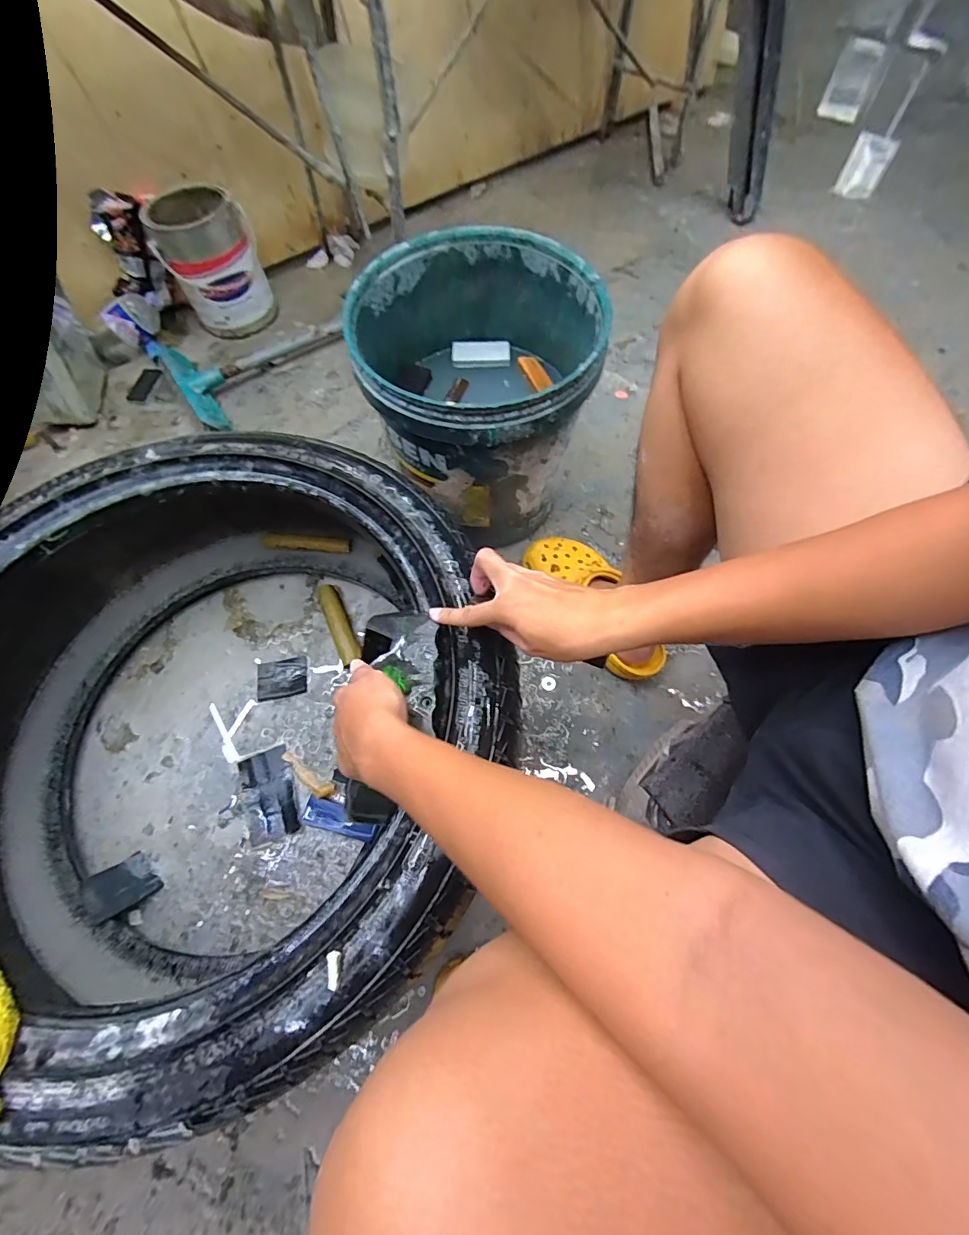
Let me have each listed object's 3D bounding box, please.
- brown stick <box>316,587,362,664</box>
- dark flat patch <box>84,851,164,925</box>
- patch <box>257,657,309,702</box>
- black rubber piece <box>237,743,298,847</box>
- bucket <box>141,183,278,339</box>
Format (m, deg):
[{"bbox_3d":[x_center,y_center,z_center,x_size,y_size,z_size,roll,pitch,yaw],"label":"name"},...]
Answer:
[{"bbox_3d":[-0.224,0.008,0.741,0.031,0.028,0.142,-24,67,-9],"label":"brown stick"},{"bbox_3d":[-0.446,0.328,0.590,0.061,0.010,0.067,39,42,19],"label":"dark flat patch"},{"bbox_3d":[-0.300,0.090,0.716,0.072,0.005,0.061,-10,66,-3],"label":"patch"},{"bbox_3d":[-0.288,0.238,0.649,0.067,0.005,0.114,-21,67,-8],"label":"black rubber piece"},{"bbox_3d":[-0.546,-0.718,0.976,0.173,0.205,0.173,-1,66,1],"label":"bucket"}]

